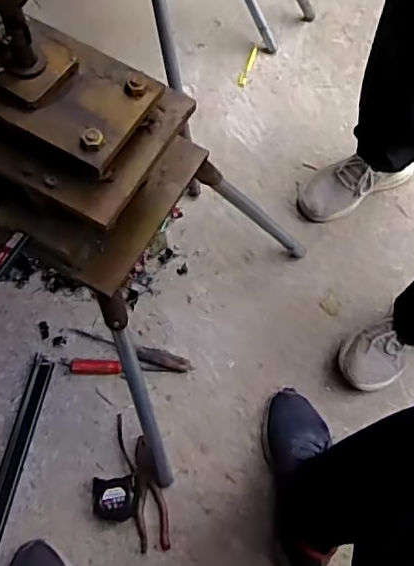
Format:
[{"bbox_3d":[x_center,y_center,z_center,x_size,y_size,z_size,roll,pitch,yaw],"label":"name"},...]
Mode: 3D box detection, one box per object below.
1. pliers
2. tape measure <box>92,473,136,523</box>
[{"bbox_3d":[-0.092,0.343,0.936,0.050,0.025,0.170,-4,66,-6],"label":"pliers"},{"bbox_3d":[-0.147,0.344,0.912,0.070,0.048,0.065,-4,66,-6],"label":"tape measure"}]

